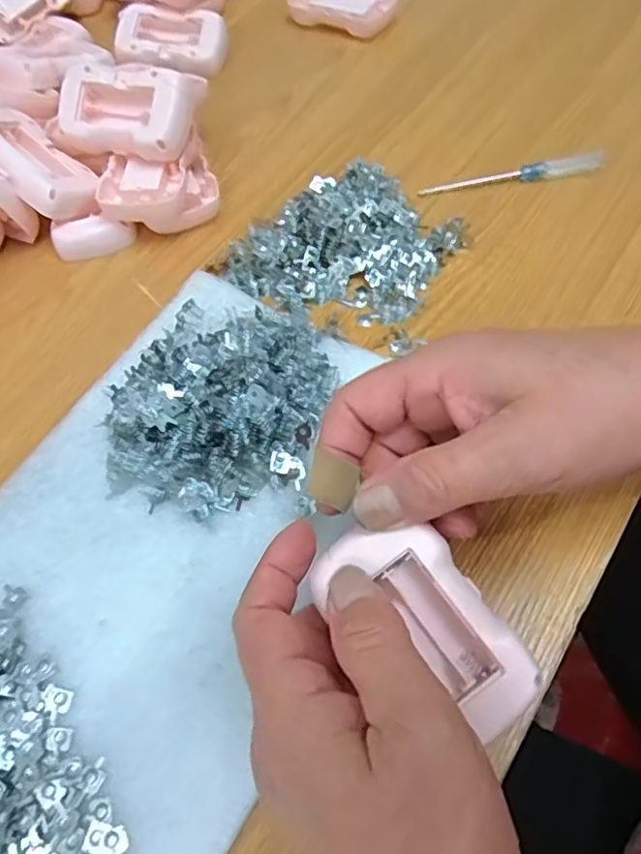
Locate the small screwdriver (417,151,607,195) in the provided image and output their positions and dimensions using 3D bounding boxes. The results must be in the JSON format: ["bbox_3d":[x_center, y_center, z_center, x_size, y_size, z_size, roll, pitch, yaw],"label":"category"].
[{"bbox_3d":[0.127,-0.166,0.402,0.121,0.009,0.011,-9,60,0],"label":"small screwdriver"}]

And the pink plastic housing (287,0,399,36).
[{"bbox_3d":[0.022,-0.361,0.523,0.085,0.020,0.059,20,64,15],"label":"pink plastic housing"}]

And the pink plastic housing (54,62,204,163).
[{"bbox_3d":[-0.125,-0.202,0.389,0.089,0.020,0.051,13,99,16],"label":"pink plastic housing"}]

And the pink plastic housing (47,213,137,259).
[{"bbox_3d":[-0.146,-0.123,0.396,0.053,0.021,0.019,-11,60,-2],"label":"pink plastic housing"}]

